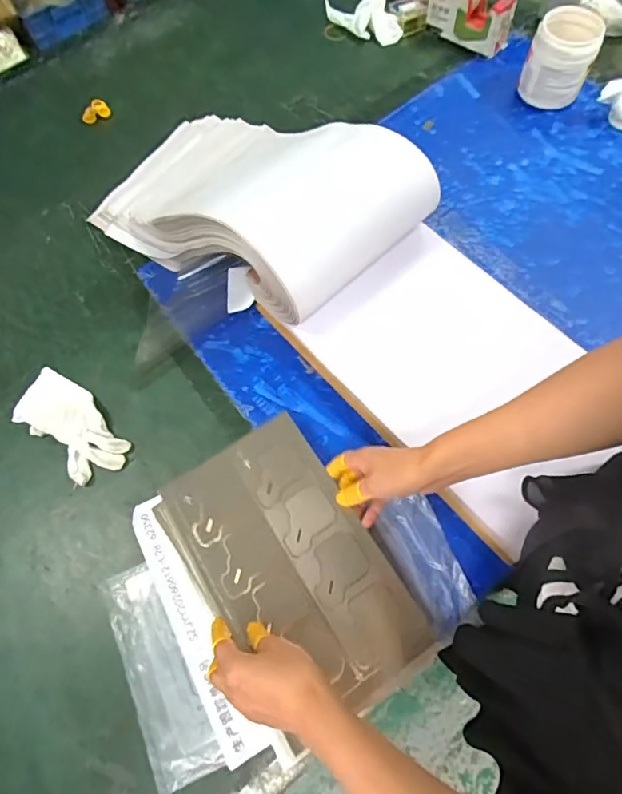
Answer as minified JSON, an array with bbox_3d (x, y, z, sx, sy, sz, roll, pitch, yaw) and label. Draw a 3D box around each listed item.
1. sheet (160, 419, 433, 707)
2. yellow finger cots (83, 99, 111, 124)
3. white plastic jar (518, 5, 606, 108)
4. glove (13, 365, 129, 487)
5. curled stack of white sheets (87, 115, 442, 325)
[{"bbox_3d":[-0.024,0.178,0.532,0.177,0.031,0.298,-33,72,-10],"label":"sheet"},{"bbox_3d":[-0.363,-0.481,0.818,0.047,0.019,0.025,-25,71,-7],"label":"yellow finger cots"},{"bbox_3d":[0.386,-0.525,0.758,0.092,0.102,0.096,-1,70,2],"label":"white plastic jar"},{"bbox_3d":[-0.311,0.036,0.632,0.172,0.019,0.085,37,75,14],"label":"glove"},{"bbox_3d":[-0.091,-0.286,0.669,0.432,0.153,0.265,35,75,13],"label":"curled stack of white sheets"}]

